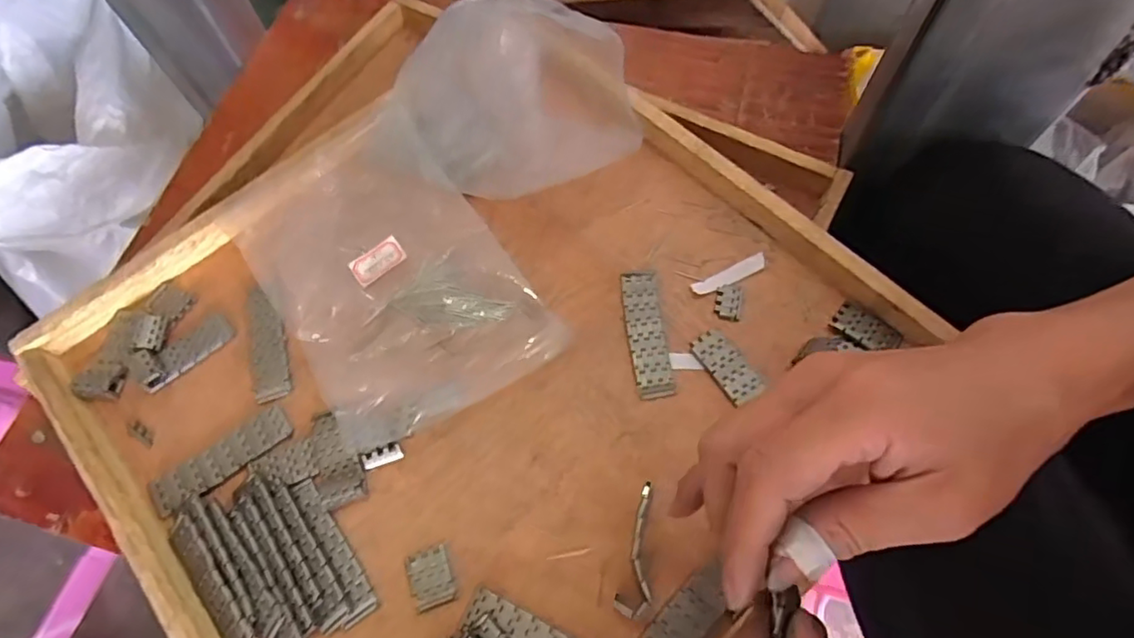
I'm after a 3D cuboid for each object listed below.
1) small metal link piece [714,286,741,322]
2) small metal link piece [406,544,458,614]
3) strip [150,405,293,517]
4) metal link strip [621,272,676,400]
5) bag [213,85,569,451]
[{"bbox_3d":[0.097,-0.011,0.363,0.015,0.004,0.023,9,66,7],"label":"small metal link piece"},{"bbox_3d":[-0.069,0.133,0.309,0.022,0.004,0.028,-22,66,-7],"label":"small metal link piece"},{"bbox_3d":[-0.194,0.078,0.339,0.077,0.005,0.024,-36,69,-13],"label":"strip"},{"bbox_3d":[0.047,0.007,0.357,0.022,0.007,0.079,-7,65,0],"label":"metal link strip"},{"bbox_3d":[-0.113,-0.032,0.376,0.135,0.016,0.207,-35,74,-14],"label":"bag"}]

